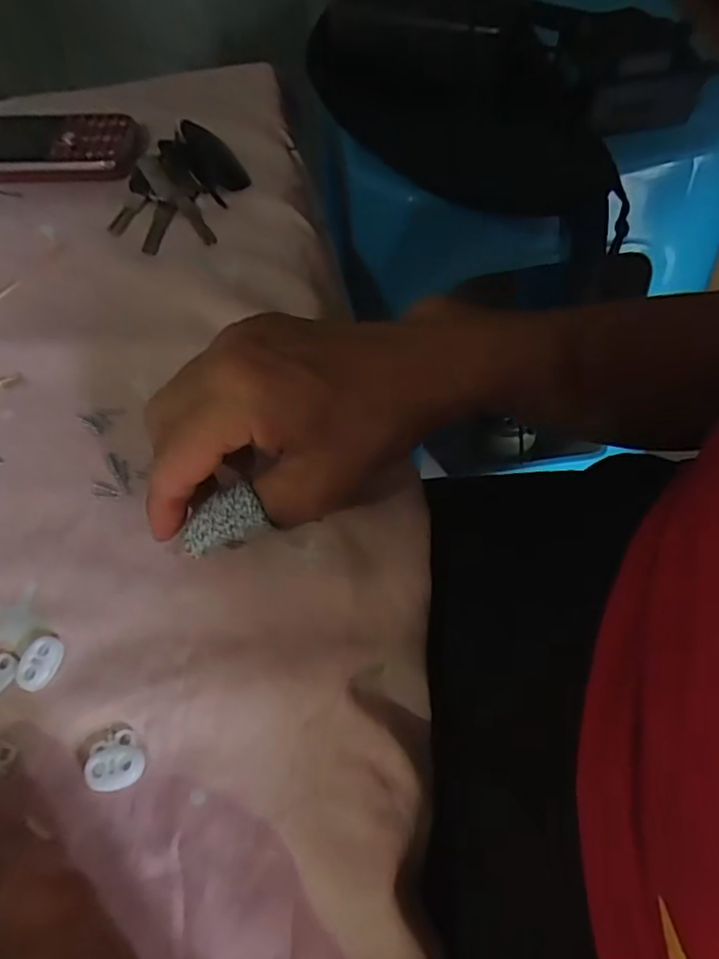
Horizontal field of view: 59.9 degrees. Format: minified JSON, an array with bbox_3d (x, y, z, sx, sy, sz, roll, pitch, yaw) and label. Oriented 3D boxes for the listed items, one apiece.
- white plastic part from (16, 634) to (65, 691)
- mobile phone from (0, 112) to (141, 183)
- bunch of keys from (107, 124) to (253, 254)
[{"bbox_3d":[-0.133,0.077,0.262,0.015,0.004,0.022,11,64,9],"label":"white plastic part"},{"bbox_3d":[-0.207,-0.220,0.413,0.124,0.016,0.054,2,63,4],"label":"mobile phone"},{"bbox_3d":[-0.112,-0.184,0.390,0.071,0.018,0.098,7,63,7],"label":"bunch of keys"}]

